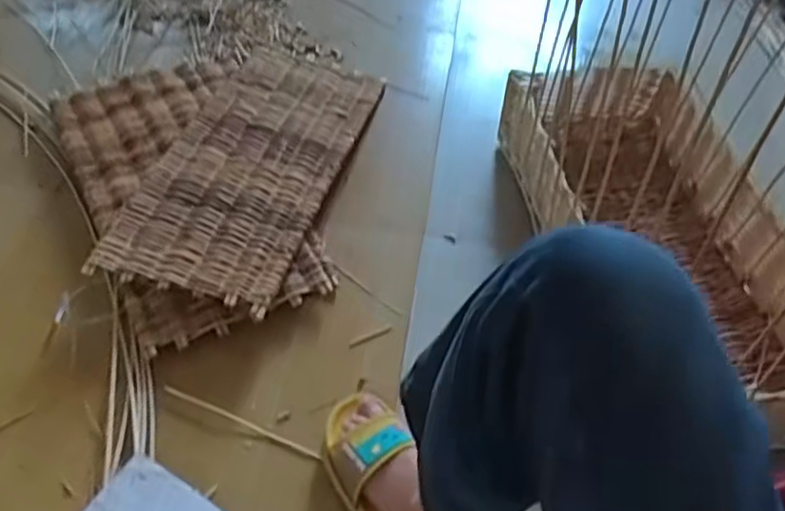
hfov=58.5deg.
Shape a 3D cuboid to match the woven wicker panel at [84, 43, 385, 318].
[{"bbox_3d":[-0.213,-0.163,1.117,0.260,0.030,0.576,16,50,5],"label":"woven wicker panel"}]

